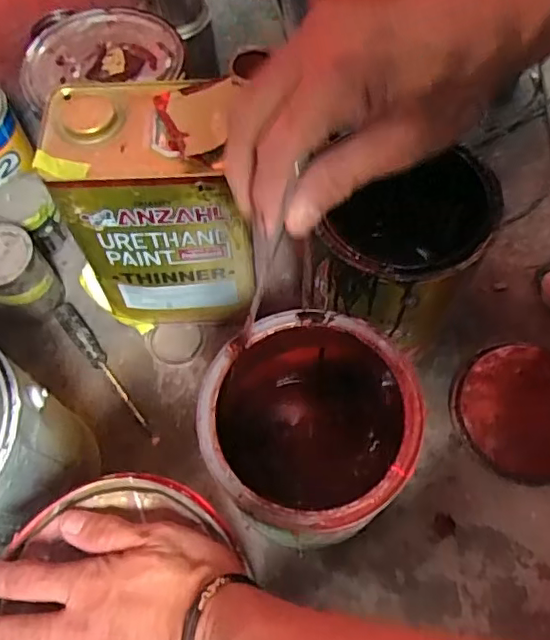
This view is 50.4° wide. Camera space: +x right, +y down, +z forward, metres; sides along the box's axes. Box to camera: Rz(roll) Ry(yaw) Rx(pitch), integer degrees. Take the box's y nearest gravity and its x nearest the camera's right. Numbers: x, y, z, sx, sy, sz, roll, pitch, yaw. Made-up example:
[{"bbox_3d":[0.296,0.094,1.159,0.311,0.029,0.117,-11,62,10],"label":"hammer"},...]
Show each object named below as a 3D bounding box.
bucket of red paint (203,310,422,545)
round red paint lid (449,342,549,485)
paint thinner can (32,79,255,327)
[{"bbox_3d":[0.024,0.104,0.514,0.158,0.196,0.167,-1,64,2],"label":"bucket of red paint"},{"bbox_3d":[0.267,0.095,0.614,0.144,0.016,0.141,-1,64,2],"label":"round red paint lid"},{"bbox_3d":[-0.100,-0.096,0.572,0.157,0.255,0.111,-2,64,1],"label":"paint thinner can"}]

